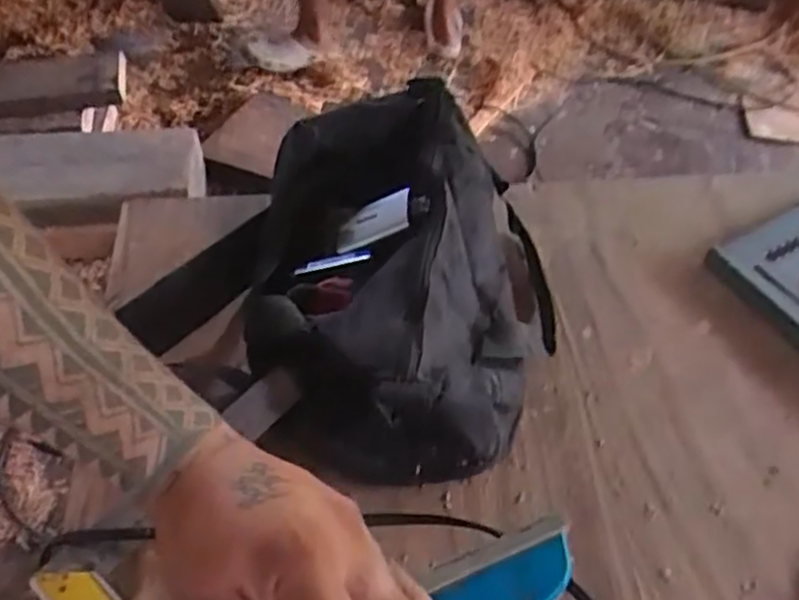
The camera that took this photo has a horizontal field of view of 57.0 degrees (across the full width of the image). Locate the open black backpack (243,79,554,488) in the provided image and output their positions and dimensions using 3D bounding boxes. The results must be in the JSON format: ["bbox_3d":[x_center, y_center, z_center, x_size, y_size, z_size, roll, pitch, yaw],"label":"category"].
[{"bbox_3d":[0.007,-0.023,0.633,0.255,0.110,0.339,-1,53,-5],"label":"open black backpack"}]

